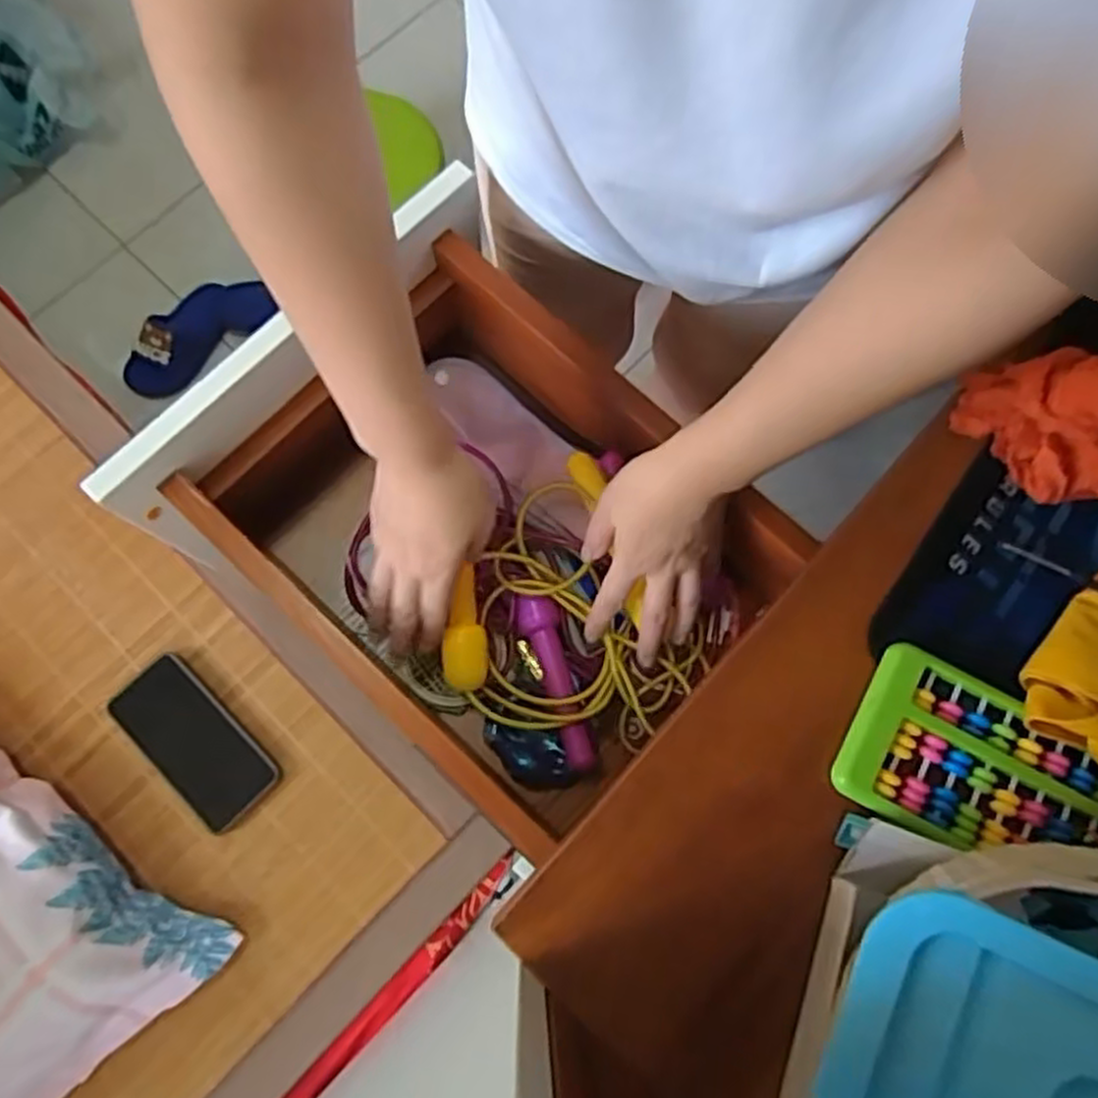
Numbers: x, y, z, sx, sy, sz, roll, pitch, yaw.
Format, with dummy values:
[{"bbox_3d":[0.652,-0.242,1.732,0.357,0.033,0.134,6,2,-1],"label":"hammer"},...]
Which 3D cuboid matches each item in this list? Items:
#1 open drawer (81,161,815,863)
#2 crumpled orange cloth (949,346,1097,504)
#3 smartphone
[{"bbox_3d":[-0.046,-0.012,0.552,0.363,0.156,0.292,42,79,8],"label":"open drawer"},{"bbox_3d":[0.307,-0.077,0.447,0.080,0.057,0.113,-39,80,-10],"label":"crumpled orange cloth"},{"bbox_3d":[-0.328,0.177,0.714,0.082,0.015,0.161,-43,81,-10],"label":"smartphone"}]

